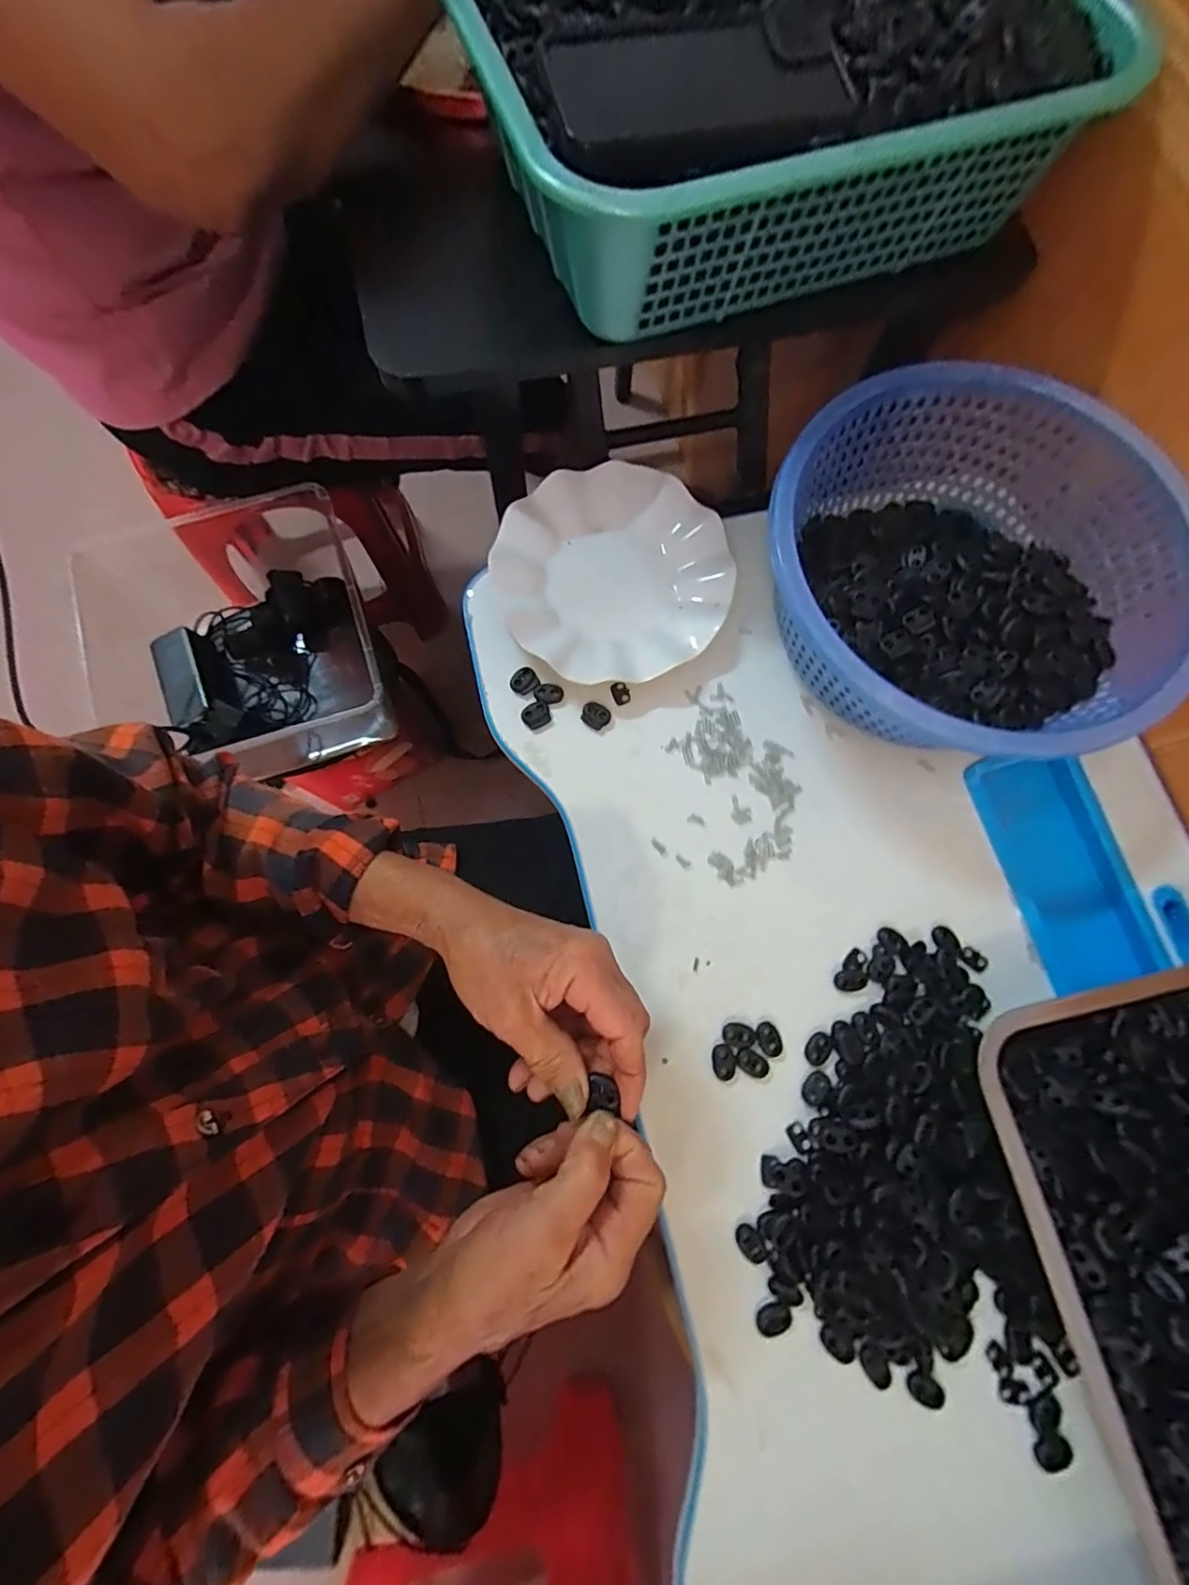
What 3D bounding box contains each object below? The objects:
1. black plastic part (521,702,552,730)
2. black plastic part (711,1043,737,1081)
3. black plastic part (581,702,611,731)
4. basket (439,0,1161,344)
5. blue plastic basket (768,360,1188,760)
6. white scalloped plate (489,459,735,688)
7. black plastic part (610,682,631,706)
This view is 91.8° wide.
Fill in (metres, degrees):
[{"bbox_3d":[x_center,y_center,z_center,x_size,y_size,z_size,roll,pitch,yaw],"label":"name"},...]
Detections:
[{"bbox_3d":[-0.043,-0.057,0.429,0.021,0.005,0.018,-15,77,-5],"label":"black plastic part"},{"bbox_3d":[0.084,0.175,0.372,0.014,0.004,0.022,-11,77,-4],"label":"black plastic part"},{"bbox_3d":[0.001,-0.057,0.430,0.021,0.007,0.017,37,79,7],"label":"black plastic part"},{"bbox_3d":[0.106,-0.481,0.380,0.375,0.100,0.299,-21,78,-6],"label":"basket"},{"bbox_3d":[0.251,-0.147,0.401,0.252,0.099,0.262,0,77,-1],"label":"blue plastic basket"},{"bbox_3d":[0.015,-0.172,0.446,0.177,0.023,0.176,0,77,-1],"label":"white scalloped plate"},{"bbox_3d":[0.020,-0.075,0.435,0.013,0.007,0.016,-23,78,-6],"label":"black plastic part"}]

